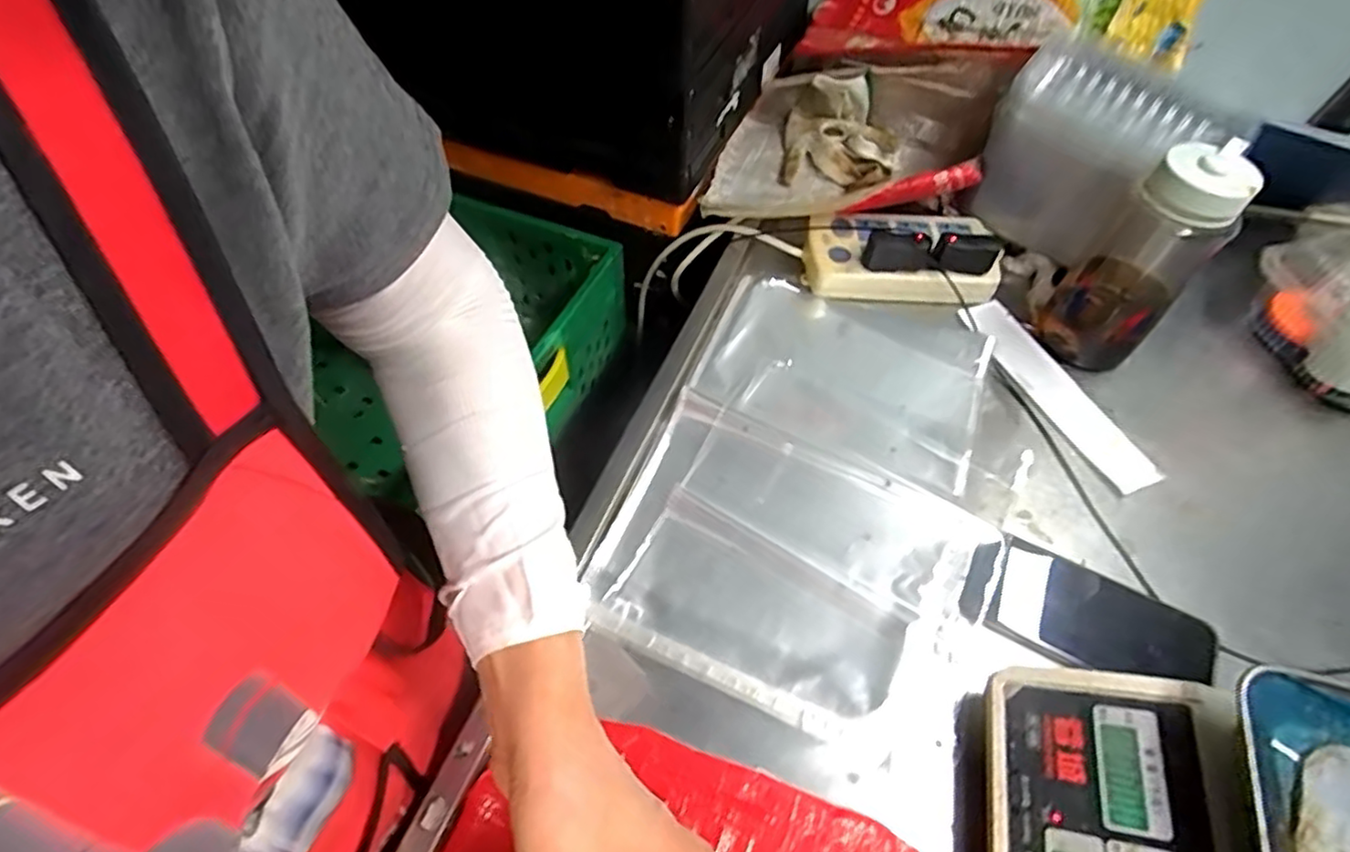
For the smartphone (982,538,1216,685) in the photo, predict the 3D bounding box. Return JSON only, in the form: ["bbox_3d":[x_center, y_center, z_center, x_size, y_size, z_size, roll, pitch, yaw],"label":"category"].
[{"bbox_3d":[0.299,0.142,0.469,0.144,0.012,0.073,26,58,13],"label":"smartphone"}]

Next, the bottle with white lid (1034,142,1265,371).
[{"bbox_3d":[0.387,-0.140,0.558,0.086,0.181,0.096,35,61,18],"label":"bottle with white lid"}]

